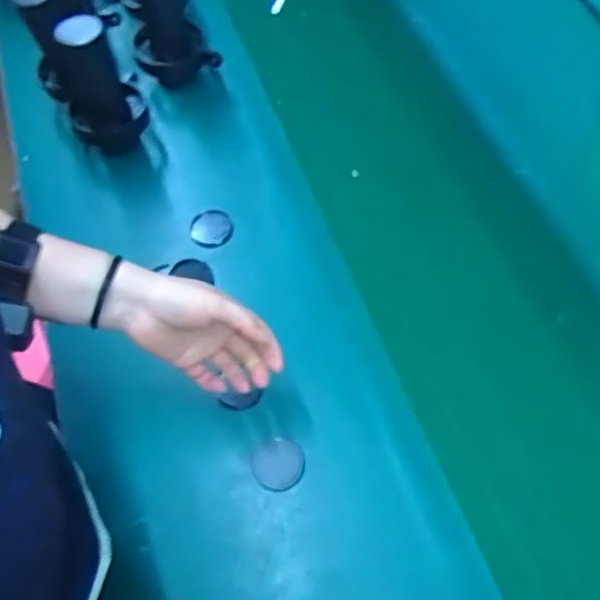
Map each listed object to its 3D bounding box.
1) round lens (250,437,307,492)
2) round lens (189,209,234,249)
[{"bbox_3d":[-0.022,0.162,0.606,0.051,0.007,0.051,12,63,9],"label":"round lens"},{"bbox_3d":[-0.107,-0.085,0.745,0.050,0.008,0.053,-1,62,2],"label":"round lens"}]

